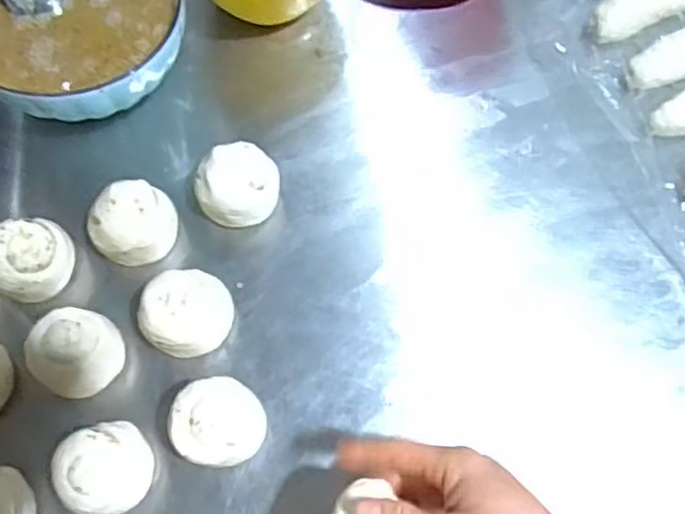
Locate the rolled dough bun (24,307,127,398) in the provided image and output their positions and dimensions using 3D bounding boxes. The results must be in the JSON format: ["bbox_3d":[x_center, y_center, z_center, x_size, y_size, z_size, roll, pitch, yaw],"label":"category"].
[{"bbox_3d":[-0.188,0.067,0.503,0.054,0.051,0.061,34,71,13],"label":"rolled dough bun"}]

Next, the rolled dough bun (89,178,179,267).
[{"bbox_3d":[-0.158,-0.024,0.547,0.052,0.057,0.063,38,72,14],"label":"rolled dough bun"}]

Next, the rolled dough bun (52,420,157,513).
[{"bbox_3d":[-0.155,0.141,0.474,0.053,0.053,0.053,0,69,-1],"label":"rolled dough bun"}]

